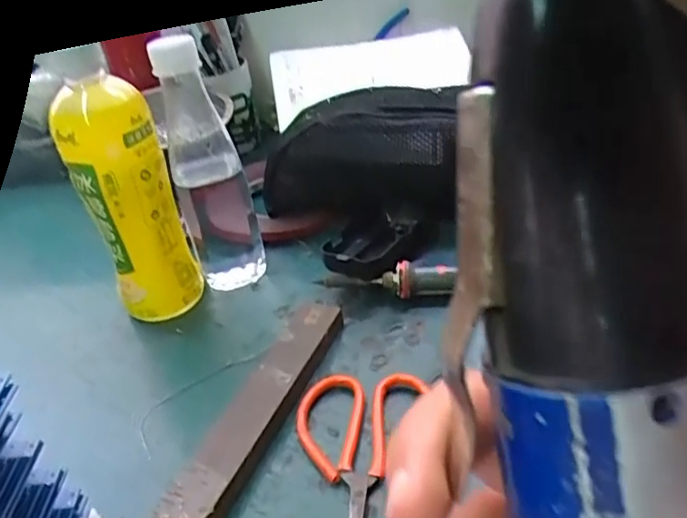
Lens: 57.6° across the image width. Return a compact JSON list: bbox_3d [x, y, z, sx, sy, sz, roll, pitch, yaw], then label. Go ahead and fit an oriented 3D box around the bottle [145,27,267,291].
[{"bbox_3d":[-0.100,-0.065,0.467,0.052,0.185,0.044,-16,34,-11],"label":"bottle"}]

